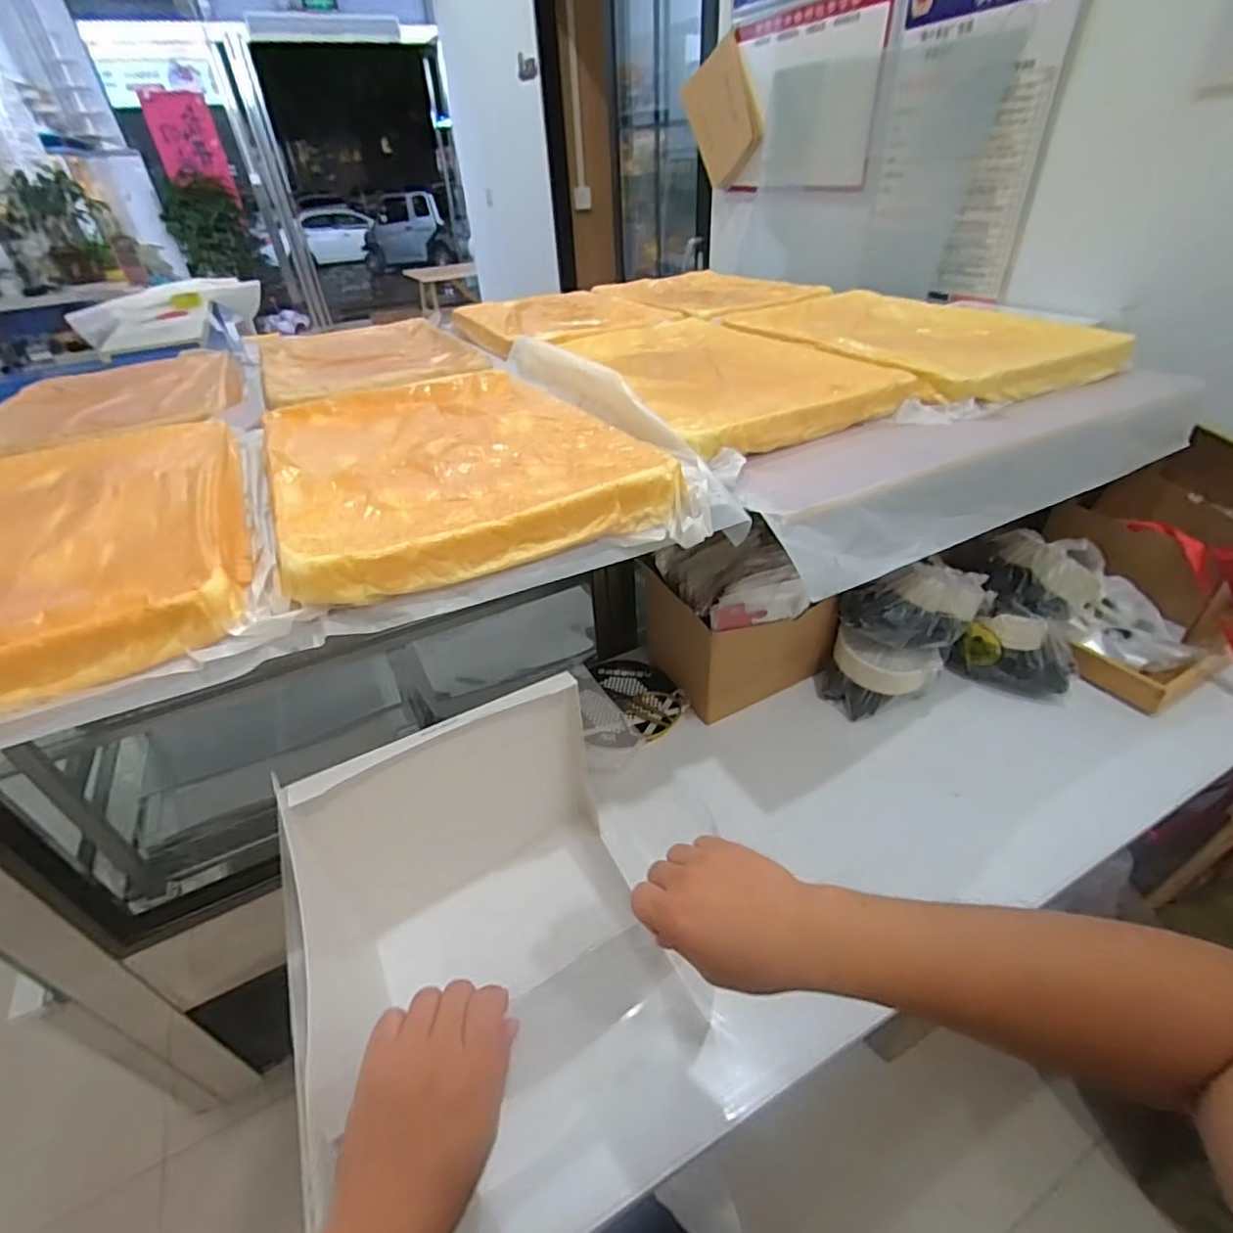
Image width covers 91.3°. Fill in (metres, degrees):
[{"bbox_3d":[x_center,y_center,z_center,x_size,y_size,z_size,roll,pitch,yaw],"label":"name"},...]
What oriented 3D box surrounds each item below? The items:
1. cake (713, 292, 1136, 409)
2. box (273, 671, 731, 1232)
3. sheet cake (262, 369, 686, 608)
[{"bbox_3d":[0.481,-0.489,1.017,0.348,0.030,0.614,-15,39,-15],"label":"cake"},{"bbox_3d":[-0.094,0.283,0.543,0.272,0.262,0.326,-16,39,-17],"label":"box"},{"bbox_3d":[-0.218,-0.208,0.716,0.348,0.044,0.555,-20,41,-21],"label":"sheet cake"}]

